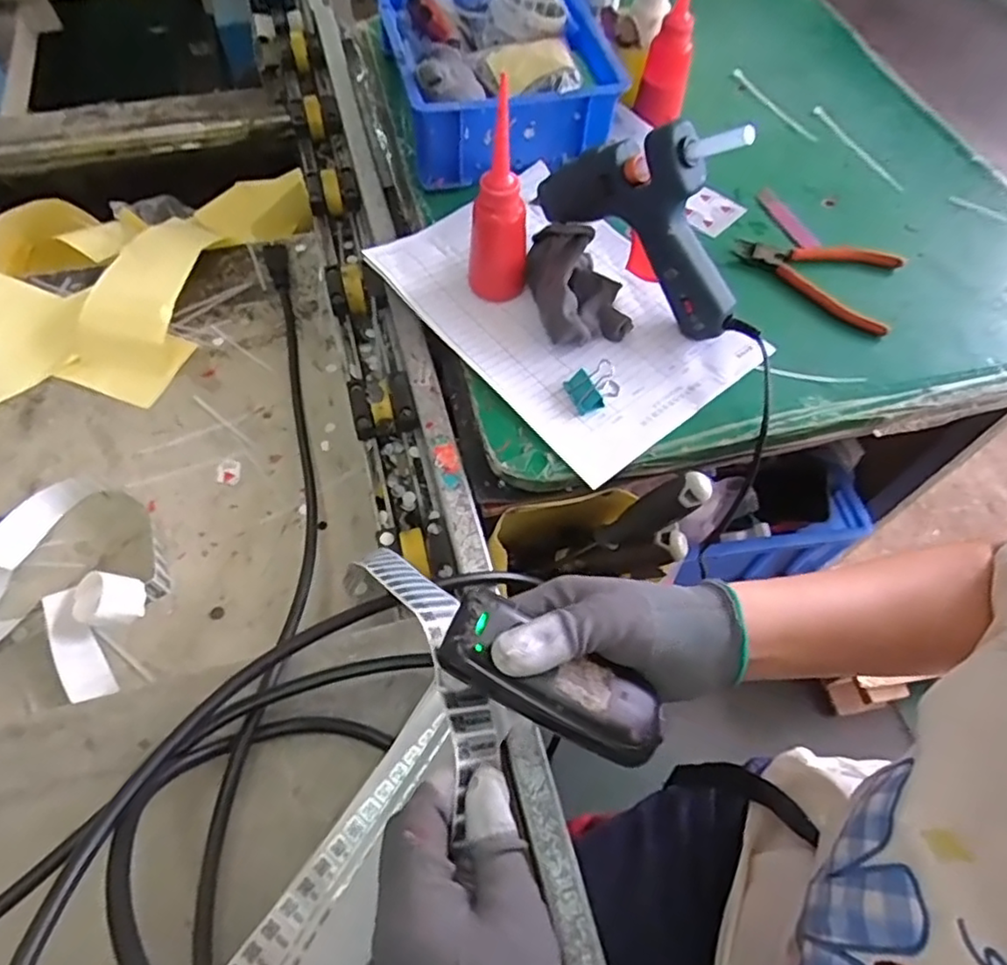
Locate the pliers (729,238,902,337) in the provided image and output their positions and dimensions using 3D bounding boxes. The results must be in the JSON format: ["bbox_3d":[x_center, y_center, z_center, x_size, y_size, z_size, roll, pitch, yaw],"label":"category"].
[{"bbox_3d":[0.290,-0.194,0.569,0.142,0.010,0.096,38,66,18],"label":"pliers"}]

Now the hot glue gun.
[{"bbox_3d":[0.113,-0.210,0.480,0.202,0.140,0.031,36,65,17],"label":"hot glue gun"}]

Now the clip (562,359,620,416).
[{"bbox_3d":[0.071,-0.077,0.484,0.040,0.027,0.034,-20,63,-13],"label":"clip"}]

